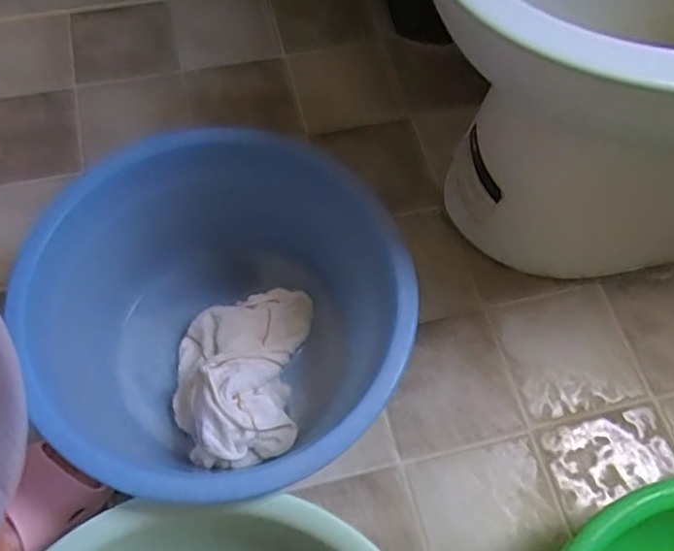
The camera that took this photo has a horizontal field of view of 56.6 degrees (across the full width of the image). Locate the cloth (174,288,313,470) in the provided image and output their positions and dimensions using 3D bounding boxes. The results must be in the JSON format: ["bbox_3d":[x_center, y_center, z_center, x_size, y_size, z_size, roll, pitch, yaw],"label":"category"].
[{"bbox_3d":[-0.107,0.103,0.673,0.134,0.056,0.200,6,62,1],"label":"cloth"}]

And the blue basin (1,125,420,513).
[{"bbox_3d":[-0.119,0.064,0.643,0.350,0.175,0.330,1,62,-2],"label":"blue basin"}]

